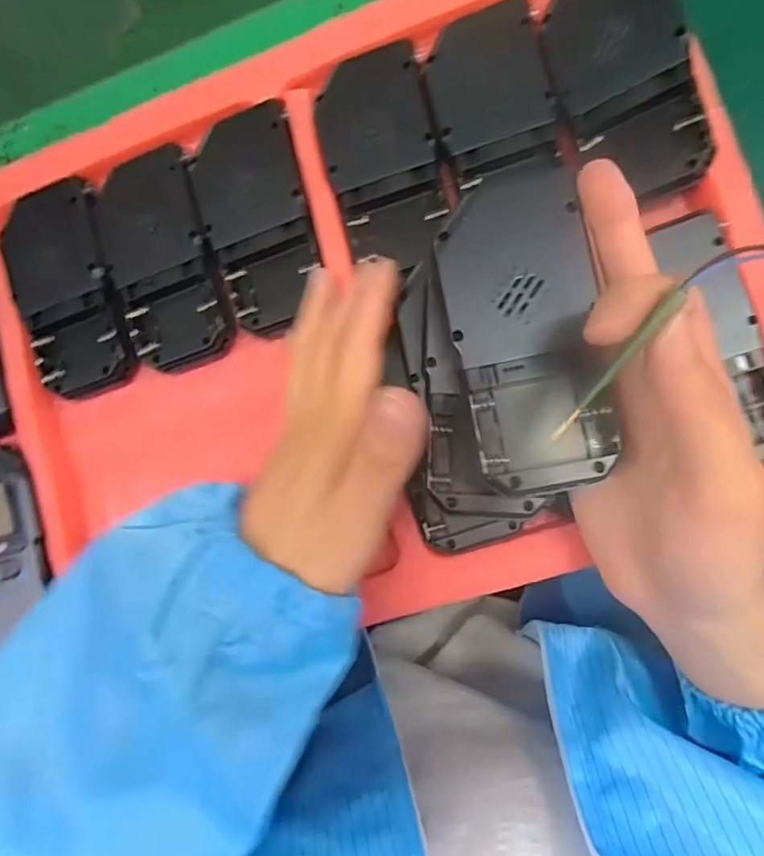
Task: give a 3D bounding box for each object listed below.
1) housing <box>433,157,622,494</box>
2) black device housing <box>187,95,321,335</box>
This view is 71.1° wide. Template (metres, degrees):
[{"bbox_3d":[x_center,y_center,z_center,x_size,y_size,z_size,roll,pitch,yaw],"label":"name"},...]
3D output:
[{"bbox_3d":[0.054,-0.036,0.202,0.054,0.011,0.119,-9,94,8],"label":"housing"},{"bbox_3d":[-0.065,-0.109,0.283,0.054,0.011,0.116,-15,84,8],"label":"black device housing"}]

